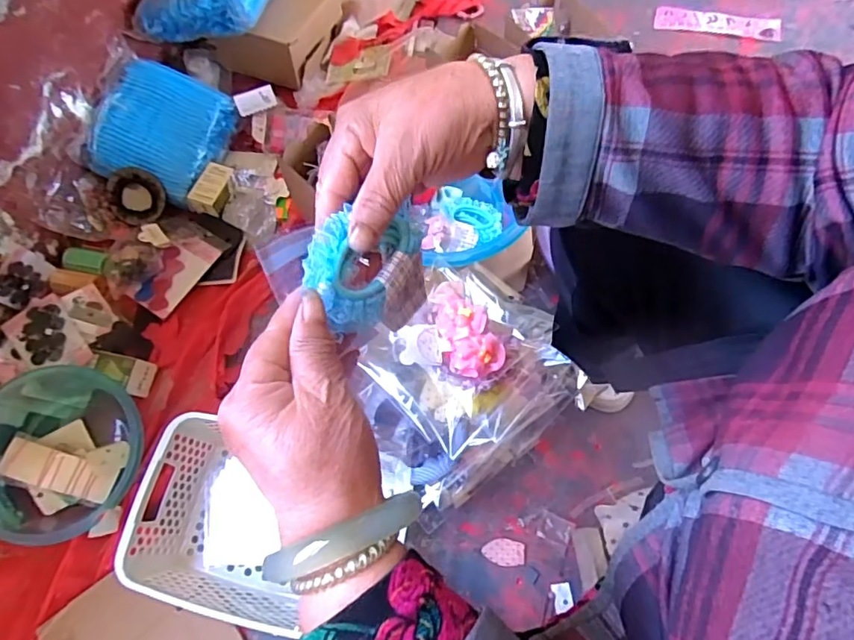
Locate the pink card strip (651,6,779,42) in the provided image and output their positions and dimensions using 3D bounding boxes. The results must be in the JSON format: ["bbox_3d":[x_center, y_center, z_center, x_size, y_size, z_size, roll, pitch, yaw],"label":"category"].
[{"bbox_3d":[0.574,-0.588,1.052,0.232,0.011,0.054,12,67,8],"label":"pink card strip"}]

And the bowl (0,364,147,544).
[{"bbox_3d":[-0.521,0.182,0.725,0.231,0.083,0.211,-1,66,2],"label":"bowl"}]

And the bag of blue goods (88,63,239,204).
[{"bbox_3d":[-0.461,-0.331,0.921,0.185,0.079,0.207,17,68,11],"label":"bag of blue goods"}]

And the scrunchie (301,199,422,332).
[{"bbox_3d":[-0.034,-0.034,0.294,0.075,0.056,0.014,-47,28,-26],"label":"scrunchie"}]

